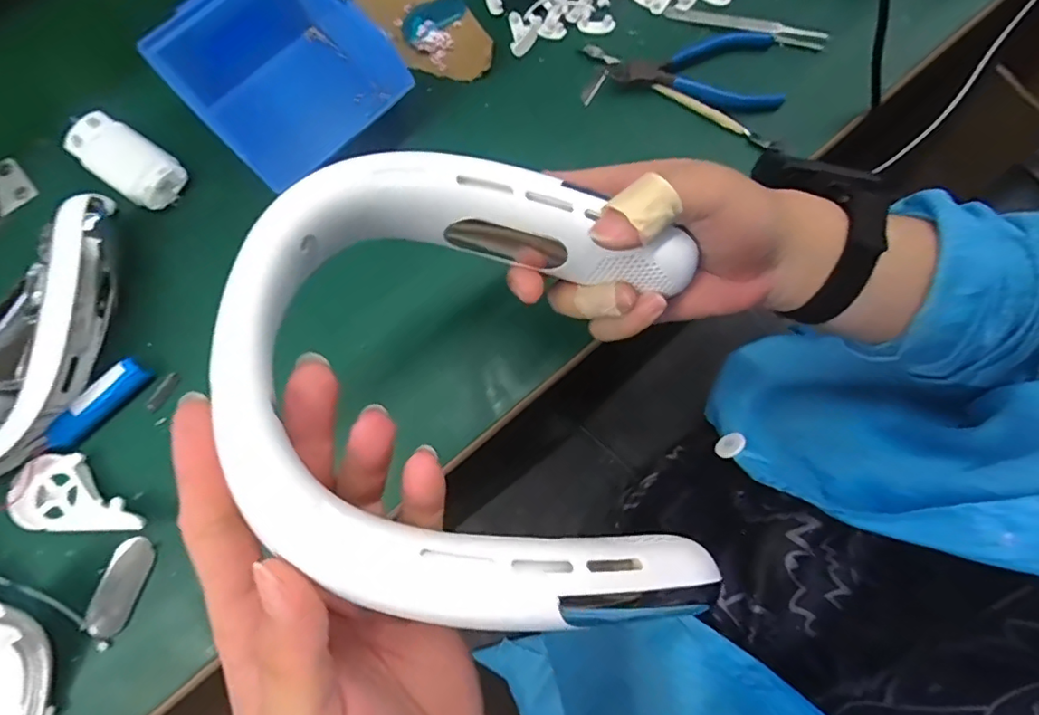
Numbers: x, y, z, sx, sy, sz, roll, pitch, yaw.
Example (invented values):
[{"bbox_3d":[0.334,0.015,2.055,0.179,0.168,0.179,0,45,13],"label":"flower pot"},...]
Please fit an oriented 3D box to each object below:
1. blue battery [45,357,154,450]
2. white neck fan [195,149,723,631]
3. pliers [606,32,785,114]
[{"bbox_3d":[-0.262,0.028,0.339,0.015,0.011,0.064,31,62,8],"label":"blue battery"},{"bbox_3d":[-0.013,0.003,0.219,0.191,0.040,0.191,8,65,-22],"label":"white neck fan"},{"bbox_3d":[0.123,-0.205,0.379,0.114,0.008,0.053,7,78,3],"label":"pliers"}]

